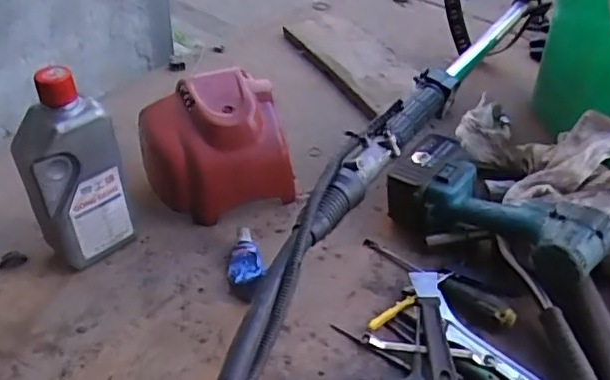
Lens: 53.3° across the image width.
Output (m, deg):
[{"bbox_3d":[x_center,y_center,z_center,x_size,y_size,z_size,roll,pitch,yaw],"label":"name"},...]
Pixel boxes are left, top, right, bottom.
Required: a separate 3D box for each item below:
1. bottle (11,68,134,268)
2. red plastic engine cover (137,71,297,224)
[{"bbox_3d":[-0.254,-0.016,0.670,0.101,0.227,0.073,-18,46,-22],"label":"bottle"},{"bbox_3d":[-0.115,-0.055,0.783,0.180,0.131,0.140,-9,43,-13],"label":"red plastic engine cover"}]

